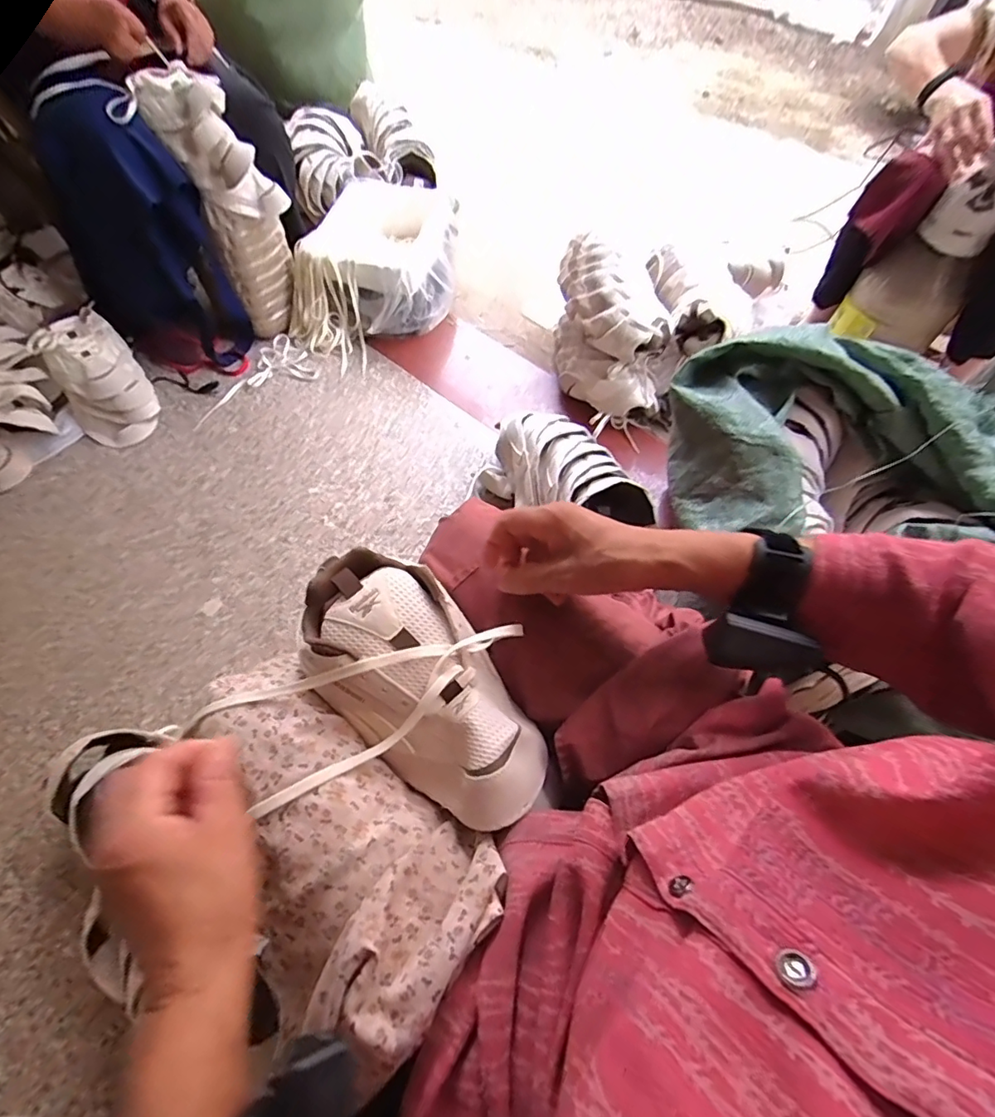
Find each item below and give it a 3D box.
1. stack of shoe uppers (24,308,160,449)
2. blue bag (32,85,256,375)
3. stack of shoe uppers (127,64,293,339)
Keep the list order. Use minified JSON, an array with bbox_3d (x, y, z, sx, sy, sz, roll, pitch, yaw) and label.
[{"bbox_3d":[-0.828,-0.370,1.103,0.131,0.260,0.128,-21,22,17],"label":"stack of shoe uppers"},{"bbox_3d":[-0.721,-0.625,1.068,0.238,0.440,0.213,34,66,18],"label":"blue bag"},{"bbox_3d":[-0.544,-0.711,1.108,0.183,0.447,0.152,-28,64,-15],"label":"stack of shoe uppers"}]

